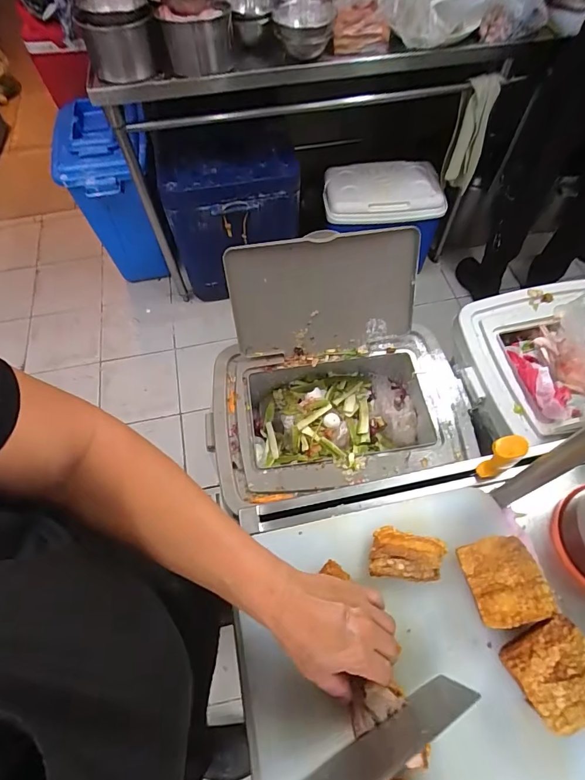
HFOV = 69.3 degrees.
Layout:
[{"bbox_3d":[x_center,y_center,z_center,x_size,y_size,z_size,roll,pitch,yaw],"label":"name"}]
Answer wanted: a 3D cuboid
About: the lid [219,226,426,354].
[{"bbox_3d":[0.059,-0.180,0.814,0.347,0.232,0.020,-5,37,-1],"label":"lid"}]

